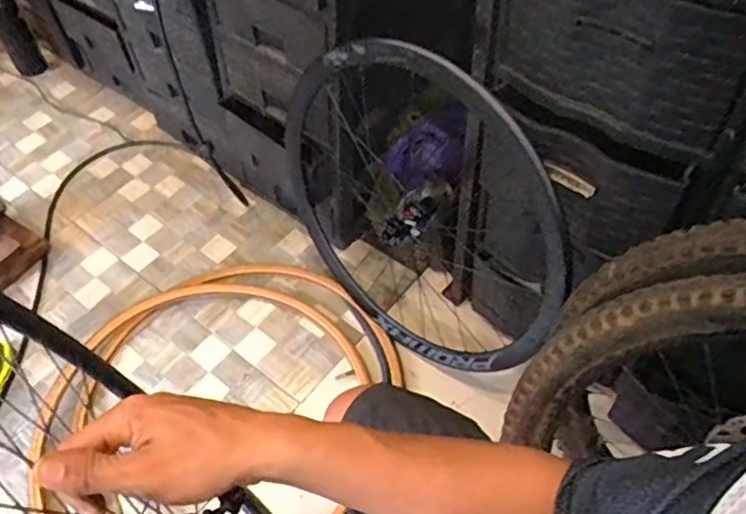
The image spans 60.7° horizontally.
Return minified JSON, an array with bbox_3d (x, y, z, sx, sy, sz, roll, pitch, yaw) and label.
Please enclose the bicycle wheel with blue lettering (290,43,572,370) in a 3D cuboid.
[{"bbox_3d":[0.053,-0.088,1.138,0.678,0.599,0.145,34,61,26],"label":"bicycle wheel with blue lettering"}]

